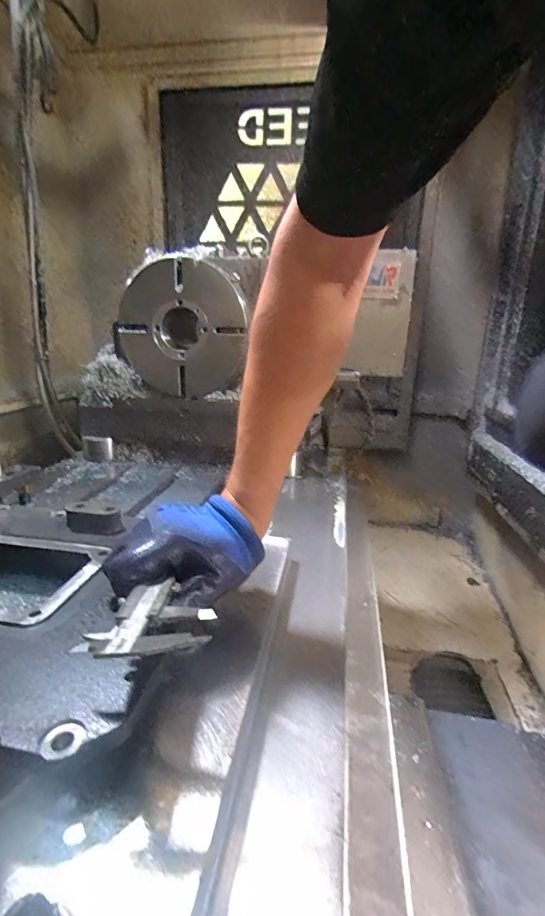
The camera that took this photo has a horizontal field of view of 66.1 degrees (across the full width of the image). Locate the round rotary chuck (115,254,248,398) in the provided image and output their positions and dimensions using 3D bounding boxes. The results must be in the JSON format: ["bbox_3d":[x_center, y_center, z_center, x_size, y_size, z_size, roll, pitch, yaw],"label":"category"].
[{"bbox_3d":[-0.175,-0.248,0.814,0.254,0.234,0.054,2,16,2],"label":"round rotary chuck"}]

